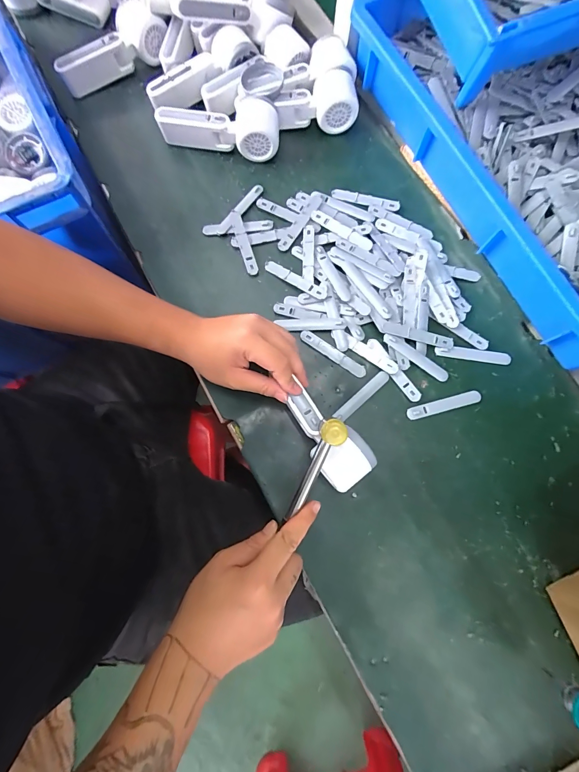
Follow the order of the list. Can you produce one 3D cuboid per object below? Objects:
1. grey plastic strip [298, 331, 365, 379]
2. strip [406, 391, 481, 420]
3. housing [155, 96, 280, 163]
[{"bbox_3d":[0.056,-0.042,0.440,0.095,0.004,0.015,34,81,5],"label":"grey plastic strip"},{"bbox_3d":[0.194,0.024,0.430,0.095,0.004,0.015,-15,80,-3],"label":"strip"},{"bbox_3d":[-0.096,-0.366,0.482,0.169,0.053,0.061,14,80,2],"label":"housing"}]

